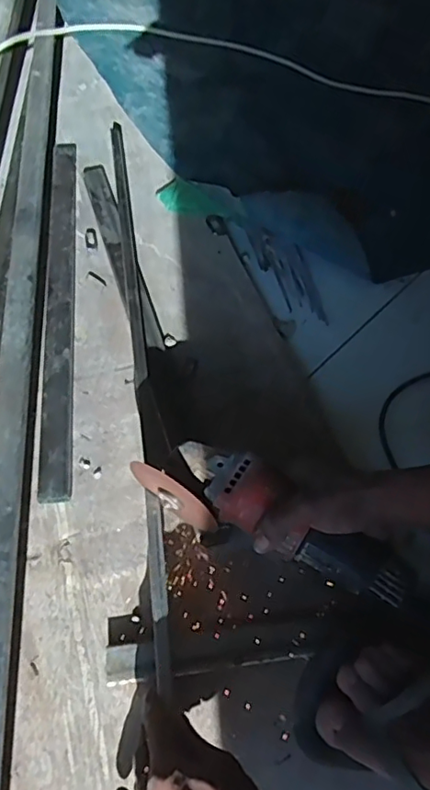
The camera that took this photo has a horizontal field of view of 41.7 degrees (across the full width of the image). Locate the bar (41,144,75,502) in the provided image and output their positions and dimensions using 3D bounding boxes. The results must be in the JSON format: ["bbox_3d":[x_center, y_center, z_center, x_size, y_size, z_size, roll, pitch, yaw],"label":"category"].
[{"bbox_3d":[-0.206,-0.146,0.757,0.033,0.014,0.608,-4,59,-7],"label":"bar"}]

